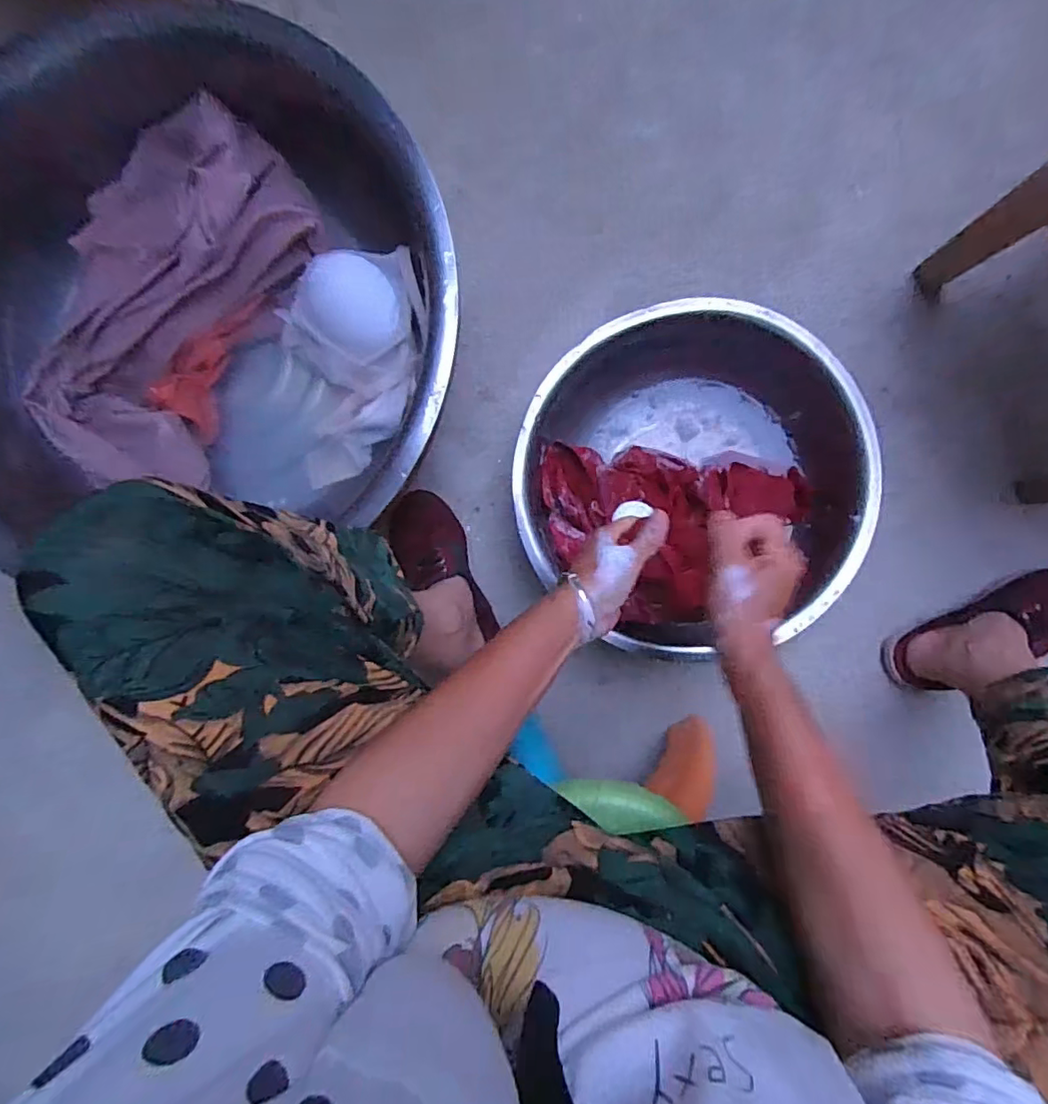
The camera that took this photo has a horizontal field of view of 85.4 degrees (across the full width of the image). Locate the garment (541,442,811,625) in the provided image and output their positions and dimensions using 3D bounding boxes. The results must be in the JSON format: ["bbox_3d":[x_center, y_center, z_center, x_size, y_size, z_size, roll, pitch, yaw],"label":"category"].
[{"bbox_3d":[0.160,-0.022,0.643,0.293,0.069,0.176,10,93,5],"label":"garment"}]

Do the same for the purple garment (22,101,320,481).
[{"bbox_3d":[-0.398,-0.276,0.613,0.253,0.059,0.382,33,95,3],"label":"purple garment"}]

